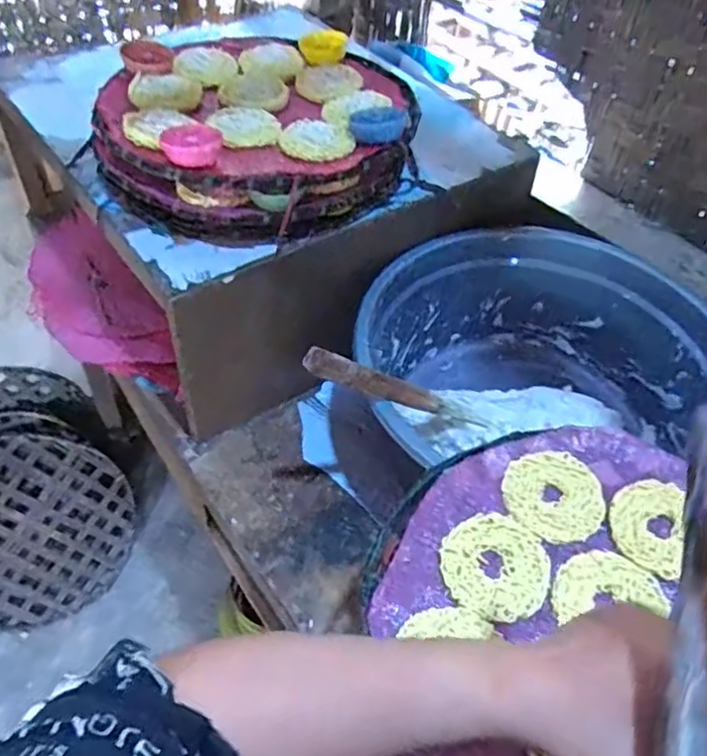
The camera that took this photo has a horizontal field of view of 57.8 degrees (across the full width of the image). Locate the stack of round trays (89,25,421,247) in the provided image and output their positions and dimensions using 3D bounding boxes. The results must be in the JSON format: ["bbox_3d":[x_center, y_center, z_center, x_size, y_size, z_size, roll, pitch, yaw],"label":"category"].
[{"bbox_3d":[-0.107,-0.290,0.746,0.347,0.088,0.336,8,48,3],"label":"stack of round trays"}]

